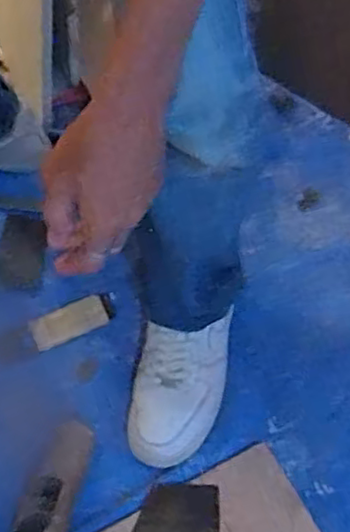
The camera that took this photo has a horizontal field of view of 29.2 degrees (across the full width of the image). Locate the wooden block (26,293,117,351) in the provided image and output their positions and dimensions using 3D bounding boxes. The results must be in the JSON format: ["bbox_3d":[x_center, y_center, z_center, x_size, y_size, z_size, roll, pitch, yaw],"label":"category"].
[{"bbox_3d":[-0.141,0.074,0.918,0.114,0.016,0.048,-20,59,-6],"label":"wooden block"}]

